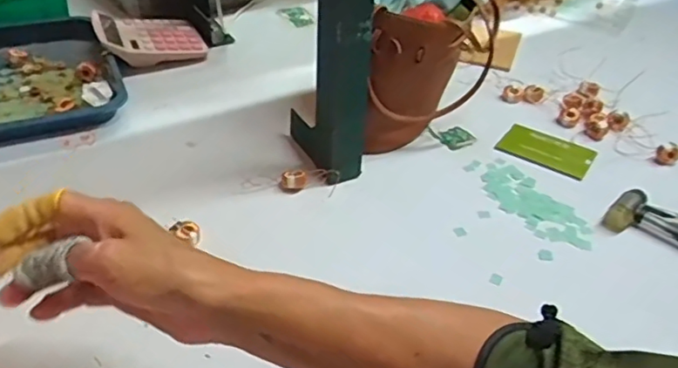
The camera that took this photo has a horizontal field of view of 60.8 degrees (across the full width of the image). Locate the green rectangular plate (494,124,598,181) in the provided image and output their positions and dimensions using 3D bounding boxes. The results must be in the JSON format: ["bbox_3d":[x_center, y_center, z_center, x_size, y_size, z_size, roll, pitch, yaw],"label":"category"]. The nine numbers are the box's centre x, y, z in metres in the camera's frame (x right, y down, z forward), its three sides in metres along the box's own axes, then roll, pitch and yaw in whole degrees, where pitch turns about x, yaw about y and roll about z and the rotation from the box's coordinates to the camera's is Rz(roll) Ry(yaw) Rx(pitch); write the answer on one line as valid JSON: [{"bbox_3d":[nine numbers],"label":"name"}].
[{"bbox_3d":[0.246,-0.040,0.687,0.103,0.010,0.073,23,42,22],"label":"green rectangular plate"}]

